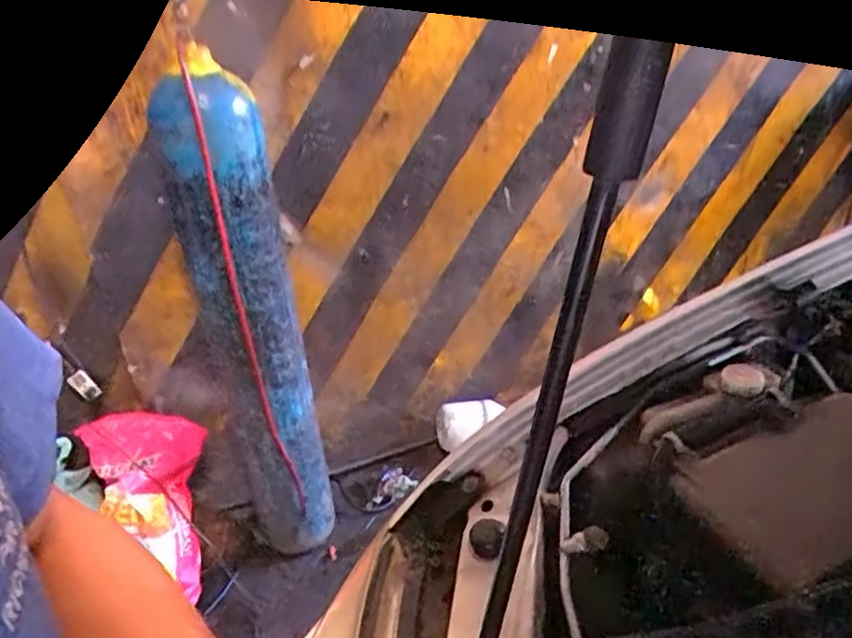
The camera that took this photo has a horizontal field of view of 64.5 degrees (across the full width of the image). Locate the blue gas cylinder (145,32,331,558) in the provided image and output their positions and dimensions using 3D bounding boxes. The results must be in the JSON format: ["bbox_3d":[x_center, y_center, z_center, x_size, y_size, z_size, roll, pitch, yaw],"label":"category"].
[{"bbox_3d":[-0.386,0.074,1.542,0.221,1.247,0.180,-11,32,-12],"label":"blue gas cylinder"}]

